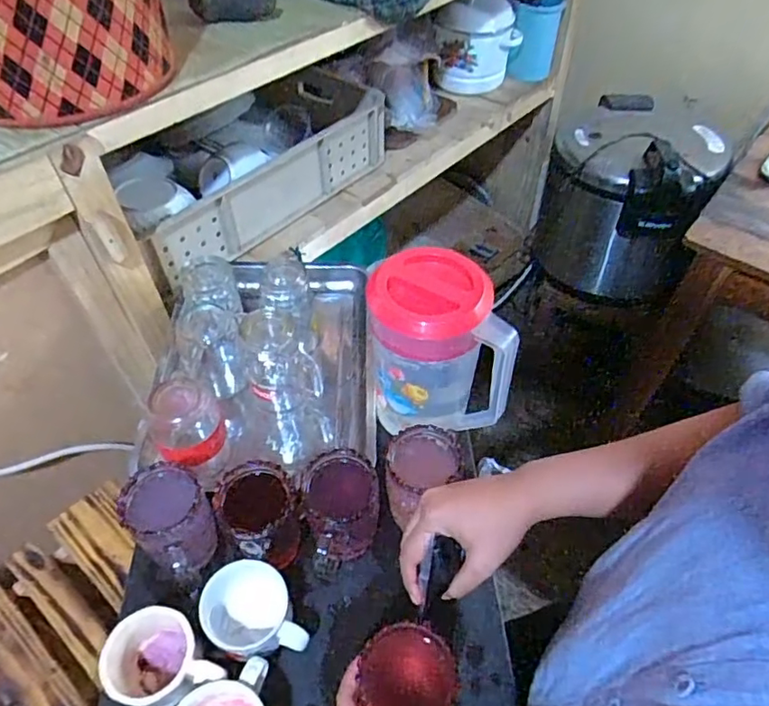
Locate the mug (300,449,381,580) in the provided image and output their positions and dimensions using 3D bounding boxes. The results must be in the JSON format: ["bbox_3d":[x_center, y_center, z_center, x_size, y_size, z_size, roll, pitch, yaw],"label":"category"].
[{"bbox_3d":[-0.044,0.163,0.584,0.075,0.107,0.083,-14,52,-12],"label":"mug"}]

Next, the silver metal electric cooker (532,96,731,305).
[{"bbox_3d":[0.571,-0.365,1.354,0.328,0.360,0.374,25,54,18],"label":"silver metal electric cooker"}]

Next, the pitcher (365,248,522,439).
[{"bbox_3d":[0.057,-0.002,0.641,0.148,0.194,0.116,2,50,0],"label":"pitcher"}]

